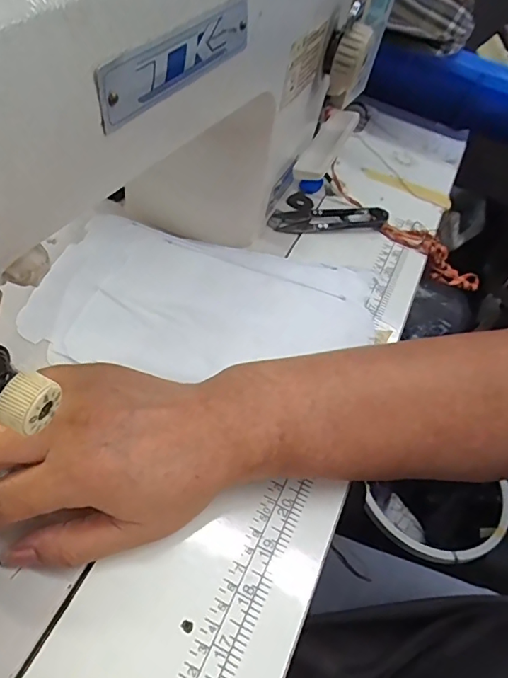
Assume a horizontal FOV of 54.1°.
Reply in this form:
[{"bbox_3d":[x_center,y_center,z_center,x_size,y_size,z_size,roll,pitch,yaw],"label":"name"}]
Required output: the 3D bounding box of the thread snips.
[{"bbox_3d":[0.066,-0.110,0.448,0.102,0.016,0.048,8,51,-6],"label":"thread snips"}]

